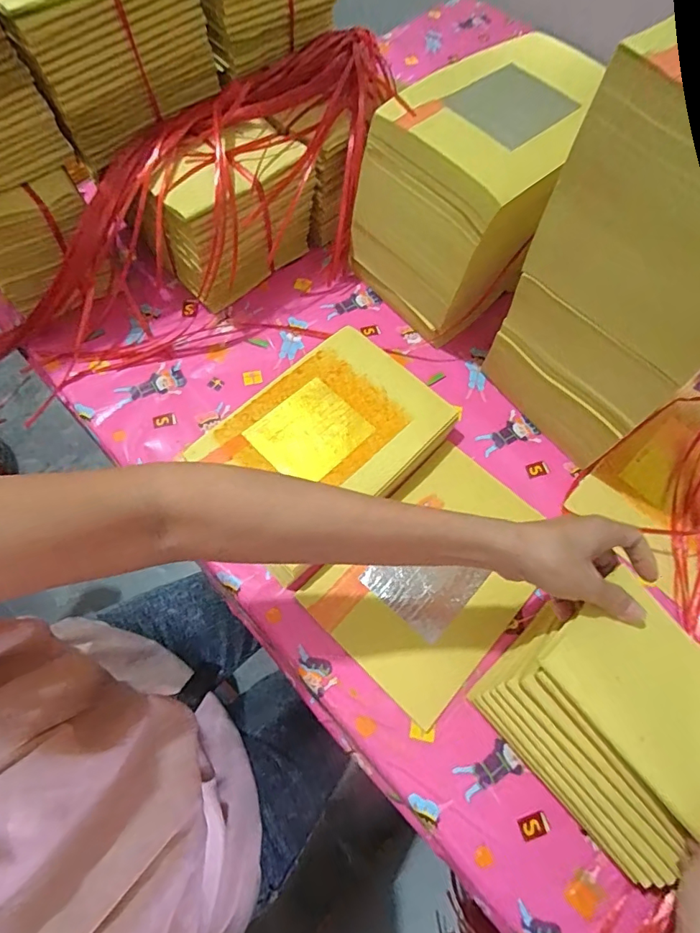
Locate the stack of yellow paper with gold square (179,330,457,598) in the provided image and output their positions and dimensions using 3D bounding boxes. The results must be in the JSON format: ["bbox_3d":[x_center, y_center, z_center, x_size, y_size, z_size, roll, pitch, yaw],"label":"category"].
[{"bbox_3d":[-0.026,-0.025,0.498,0.237,0.037,0.167,-40,73,-18],"label":"stack of yellow paper with gold square"}]

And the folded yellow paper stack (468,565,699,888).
[{"bbox_3d":[0.207,0.188,0.369,0.143,0.106,0.166,-39,73,-18],"label":"folded yellow paper stack"}]

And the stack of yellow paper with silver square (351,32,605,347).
[{"bbox_3d":[0.141,-0.282,0.529,0.214,0.202,0.158,-33,71,-16],"label":"stack of yellow paper with silver square"}]

